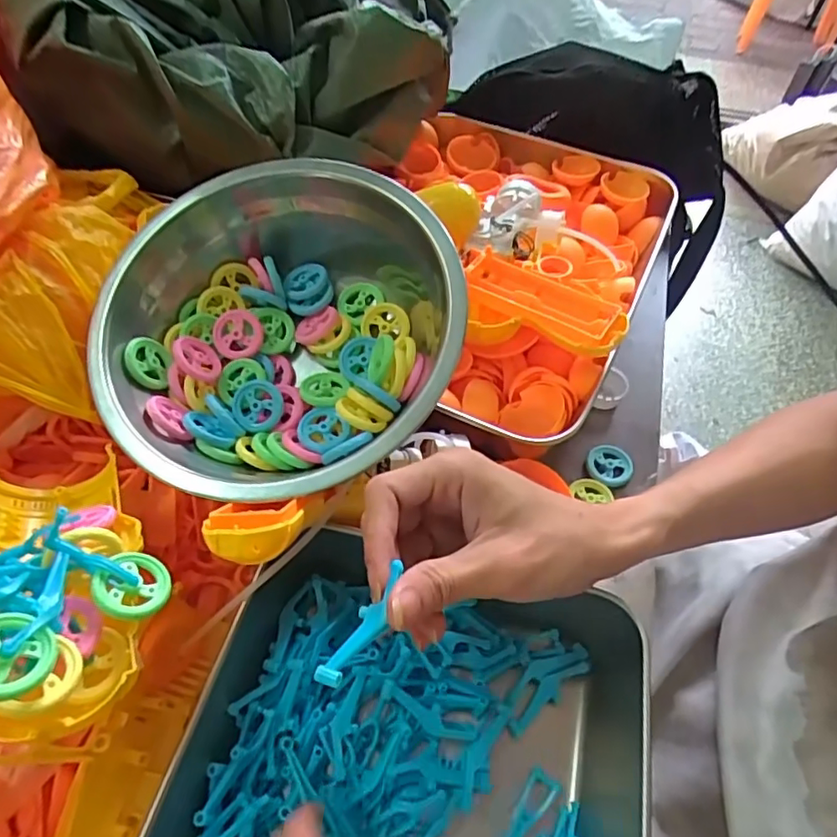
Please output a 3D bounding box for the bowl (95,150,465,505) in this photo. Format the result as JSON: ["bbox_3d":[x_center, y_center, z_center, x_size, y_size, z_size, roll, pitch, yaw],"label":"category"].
[{"bbox_3d":[-0.076,-0.046,0.323,0.193,0.085,0.193,1,64,-1],"label":"bowl"}]

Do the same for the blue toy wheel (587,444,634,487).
[{"bbox_3d":[0.128,0.031,0.388,0.028,0.005,0.031,2,55,-1],"label":"blue toy wheel"}]

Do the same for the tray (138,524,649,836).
[{"bbox_3d":[-0.006,0.186,0.252,0.222,0.051,0.257,10,56,5],"label":"tray"}]

